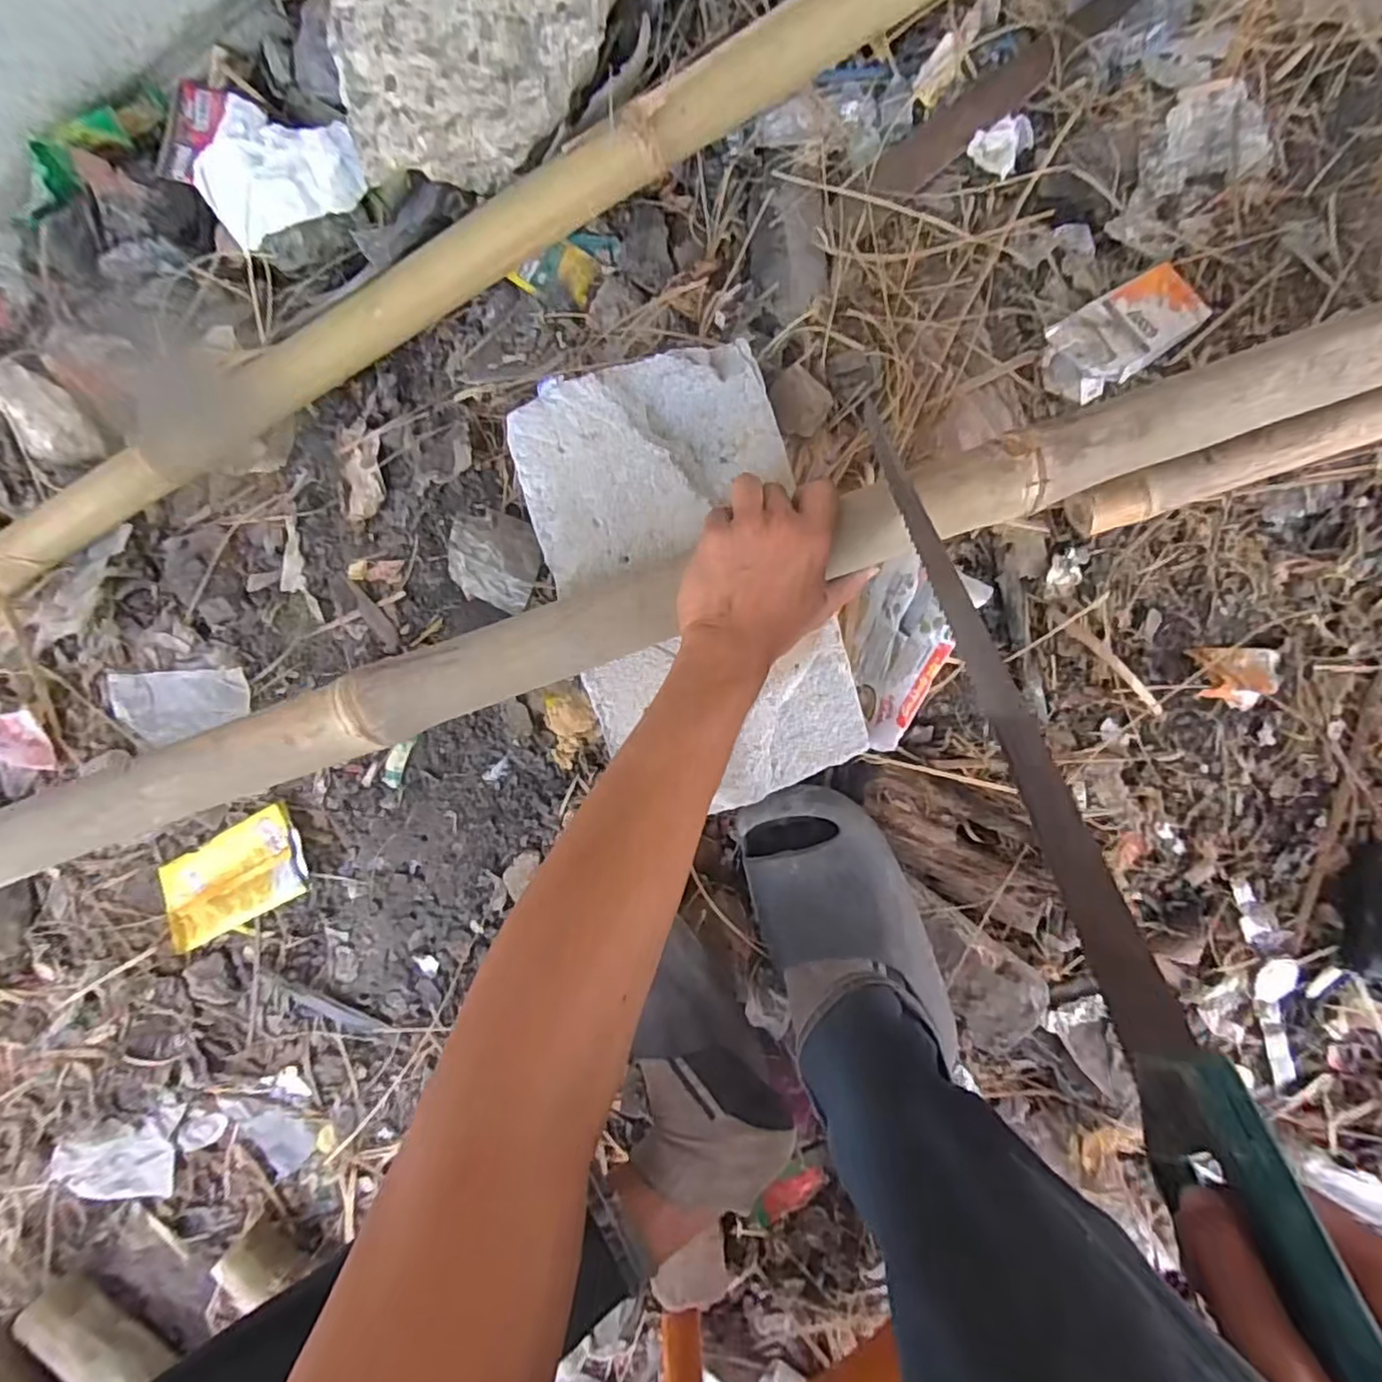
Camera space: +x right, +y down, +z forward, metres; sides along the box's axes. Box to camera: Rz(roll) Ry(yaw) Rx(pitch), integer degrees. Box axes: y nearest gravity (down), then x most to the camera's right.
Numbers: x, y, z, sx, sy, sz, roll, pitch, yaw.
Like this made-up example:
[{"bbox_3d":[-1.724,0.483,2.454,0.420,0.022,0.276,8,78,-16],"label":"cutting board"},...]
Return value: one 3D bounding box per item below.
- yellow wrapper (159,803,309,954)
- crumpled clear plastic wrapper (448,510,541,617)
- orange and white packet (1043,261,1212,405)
[{"bbox_3d":[-0.448,0.185,0.635,0.167,0.012,0.088,-26,87,8],"label":"yellow wrapper"},{"bbox_3d":[-0.179,-0.121,0.594,0.078,0.025,0.080,25,94,7],"label":"crumpled clear plastic wrapper"},{"bbox_3d":[0.346,-0.287,0.529,0.127,0.021,0.067,-31,87,7],"label":"orange and white packet"}]

